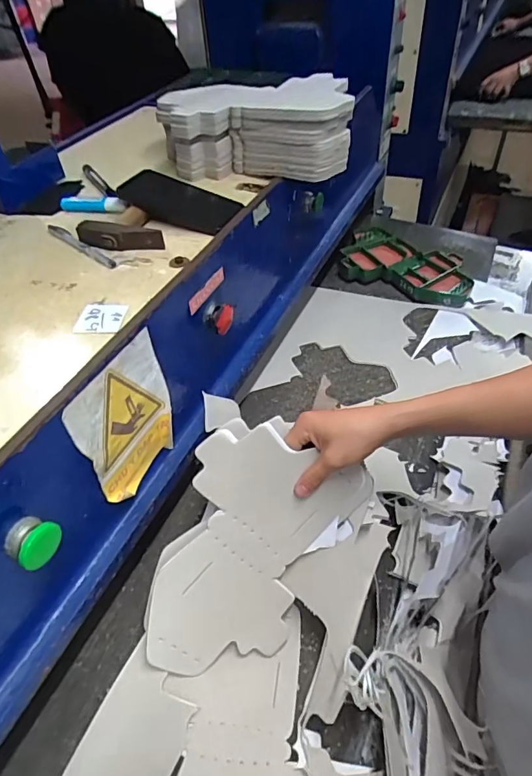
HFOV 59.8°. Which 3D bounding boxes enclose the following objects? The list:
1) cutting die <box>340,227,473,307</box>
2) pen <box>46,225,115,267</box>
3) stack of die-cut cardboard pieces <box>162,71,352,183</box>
[{"bbox_3d":[0.313,-0.270,1.029,0.273,0.054,0.213,13,50,16],"label":"cutting die"},{"bbox_3d":[-0.233,-0.179,0.580,0.145,0.006,0.015,33,57,29],"label":"pen"},{"bbox_3d":[-0.018,-0.382,0.696,0.275,0.101,0.196,-5,47,0],"label":"stack of die-cut cardboard pieces"}]

